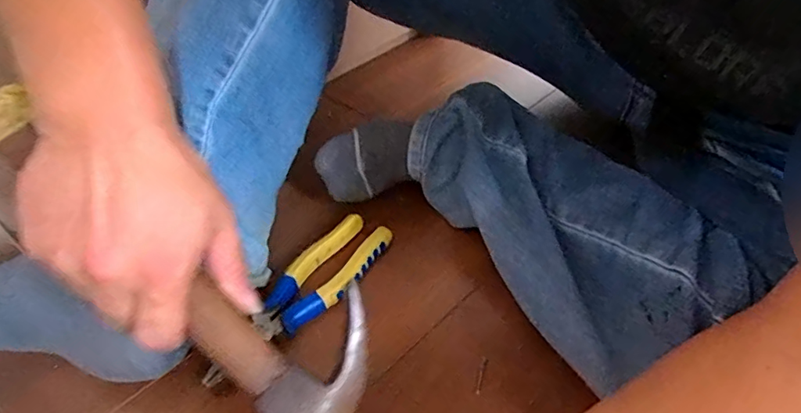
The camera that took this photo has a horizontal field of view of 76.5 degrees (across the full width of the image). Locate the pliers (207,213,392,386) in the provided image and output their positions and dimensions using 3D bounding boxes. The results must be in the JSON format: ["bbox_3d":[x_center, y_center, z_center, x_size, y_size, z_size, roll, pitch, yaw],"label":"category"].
[{"bbox_3d":[-0.082,0.074,0.425,0.054,0.022,0.189,26,50,25],"label":"pliers"}]

